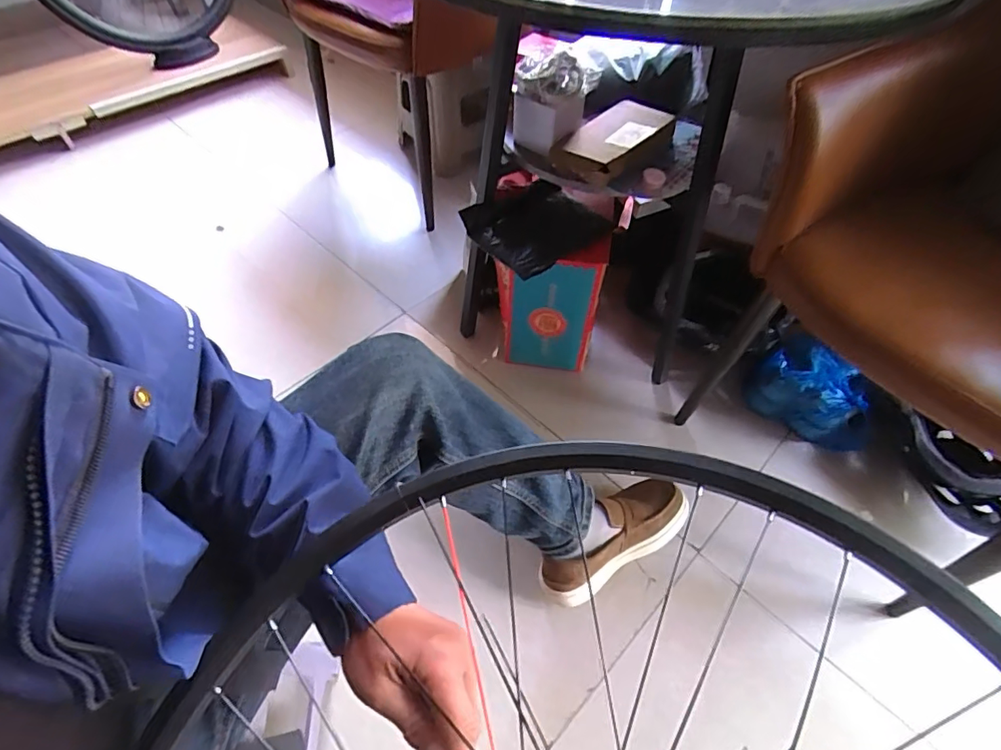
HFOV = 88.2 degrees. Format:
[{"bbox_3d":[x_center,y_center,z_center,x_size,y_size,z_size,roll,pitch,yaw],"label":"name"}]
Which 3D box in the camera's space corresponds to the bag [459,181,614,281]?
[{"bbox_3d":[0.061,-0.251,0.884,0.198,0.053,0.178,-34,61,-23],"label":"bag"}]

